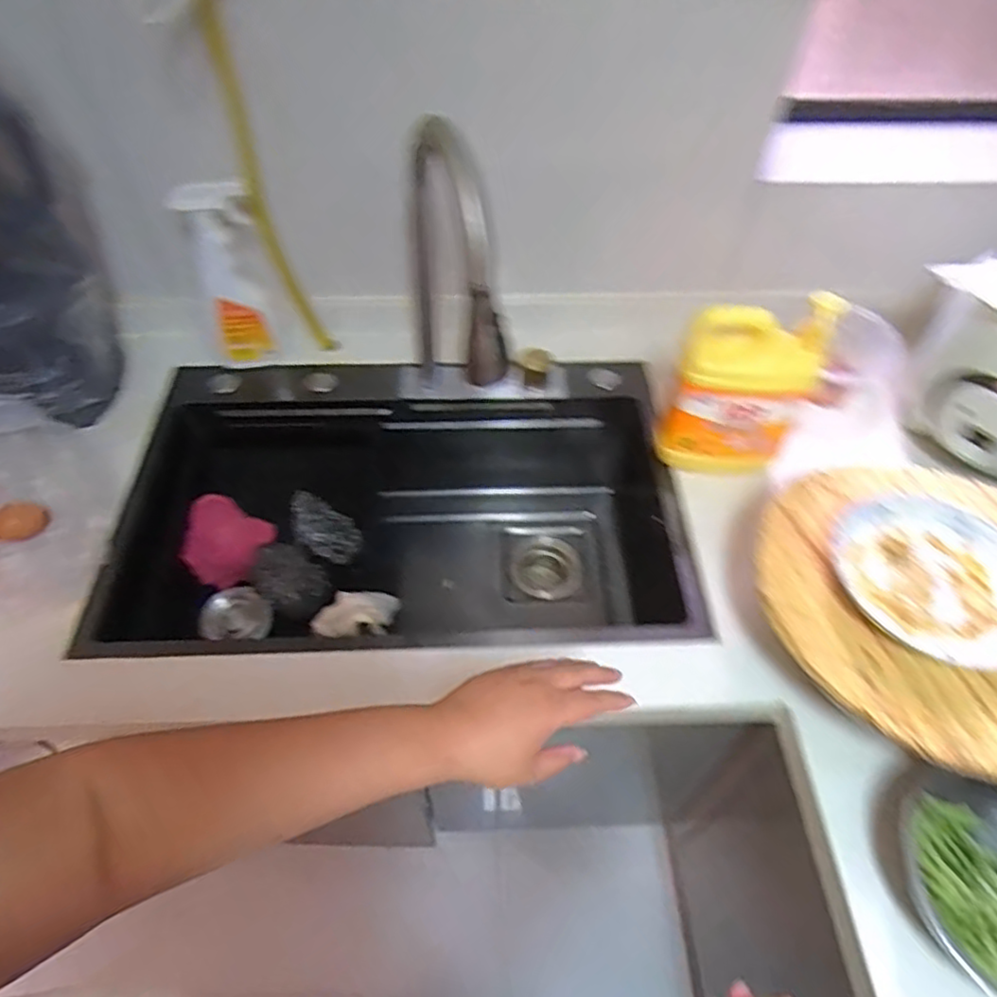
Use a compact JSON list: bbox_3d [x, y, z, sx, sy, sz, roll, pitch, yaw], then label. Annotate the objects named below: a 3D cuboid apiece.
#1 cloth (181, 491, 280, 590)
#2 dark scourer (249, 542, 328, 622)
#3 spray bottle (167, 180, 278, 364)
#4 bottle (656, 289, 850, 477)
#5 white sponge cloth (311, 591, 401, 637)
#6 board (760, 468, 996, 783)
[{"bbox_3d":[-0.361,0.056,0.887,0.106,0.023,0.109,30,58,-7],"label":"cloth"},{"bbox_3d":[-0.267,0.104,0.865,0.109,0.033,0.081,23,55,16],"label":"dark scourer"},{"bbox_3d":[-0.349,-0.287,0.892,0.094,0.260,0.061,-13,53,-11],"label":"spray bottle"},{"bbox_3d":[0.274,-0.114,0.784,0.142,0.238,0.068,-4,52,-4],"label":"bottle"},{"bbox_3d":[-0.166,0.135,0.790,0.092,0.033,0.056,-3,52,-3],"label":"white sponge cloth"},{"bbox_3d":[0.428,0.092,0.635,0.347,0.036,0.321,6,52,4],"label":"board"}]

